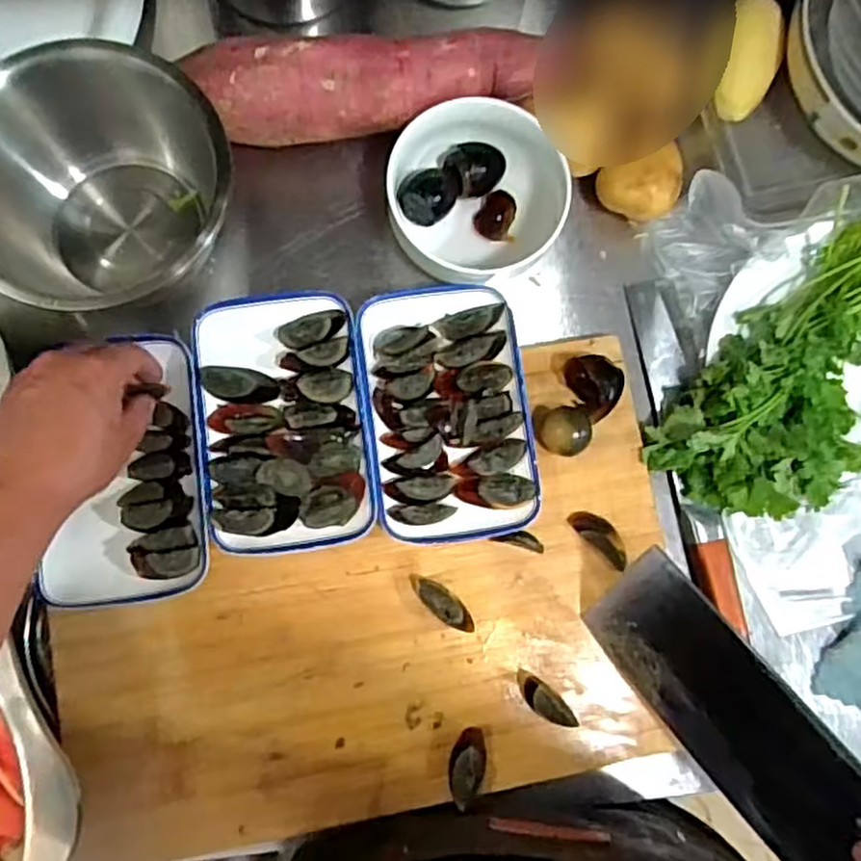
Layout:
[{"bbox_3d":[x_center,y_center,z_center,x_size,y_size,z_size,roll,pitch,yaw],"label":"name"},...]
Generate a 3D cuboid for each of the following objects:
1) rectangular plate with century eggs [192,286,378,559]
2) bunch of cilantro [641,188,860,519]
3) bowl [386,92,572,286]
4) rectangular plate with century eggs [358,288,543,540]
[{"bbox_3d":[-0.108,-0.008,0.525,0.118,0.025,0.185,-7,82,-4],"label":"rectangular plate with century eggs"},{"bbox_3d":[0.310,-0.051,0.559,0.165,0.044,0.286,39,82,2],"label":"bunch of cilantro"},{"bbox_3d":[0.034,-0.185,0.559,0.128,0.060,0.132,0,82,-3],"label":"bowl"},{"bbox_3d":[0.012,-0.016,0.536,0.118,0.026,0.190,-7,82,-4],"label":"rectangular plate with century eggs"}]

